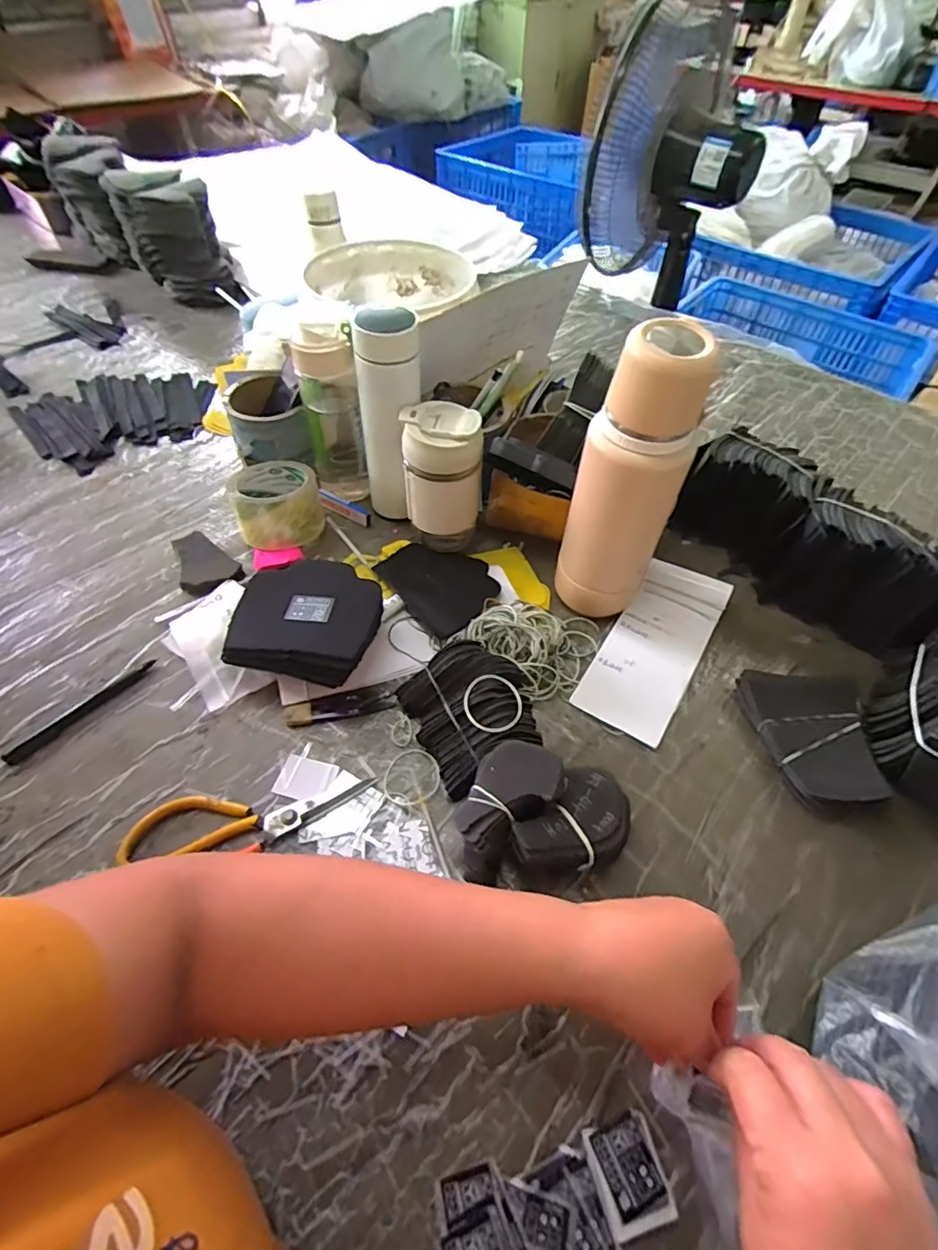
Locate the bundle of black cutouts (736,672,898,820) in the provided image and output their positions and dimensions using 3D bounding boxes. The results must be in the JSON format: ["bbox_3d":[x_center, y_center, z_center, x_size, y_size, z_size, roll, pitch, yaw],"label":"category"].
[{"bbox_3d":[0.319,0.102,0.487,0.102,0.030,0.128,-5,54,-5],"label":"bundle of black cutouts"}]

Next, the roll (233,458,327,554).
[{"bbox_3d":[-0.220,-0.143,0.619,0.095,0.058,0.104,-12,55,-10],"label":"roll"}]

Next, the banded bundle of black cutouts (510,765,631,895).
[{"bbox_3d":[0.078,0.164,0.412,0.089,0.065,0.060,-38,63,-25],"label":"banded bundle of black cutouts"}]

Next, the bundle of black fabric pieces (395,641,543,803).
[{"bbox_3d":[0.007,0.075,0.478,0.112,0.055,0.114,-24,58,-18],"label":"bundle of black fabric pieces"}]

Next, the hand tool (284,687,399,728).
[{"bbox_3d":[-0.121,0.075,0.505,0.098,0.010,0.027,-11,54,-10],"label":"hand tool"}]

